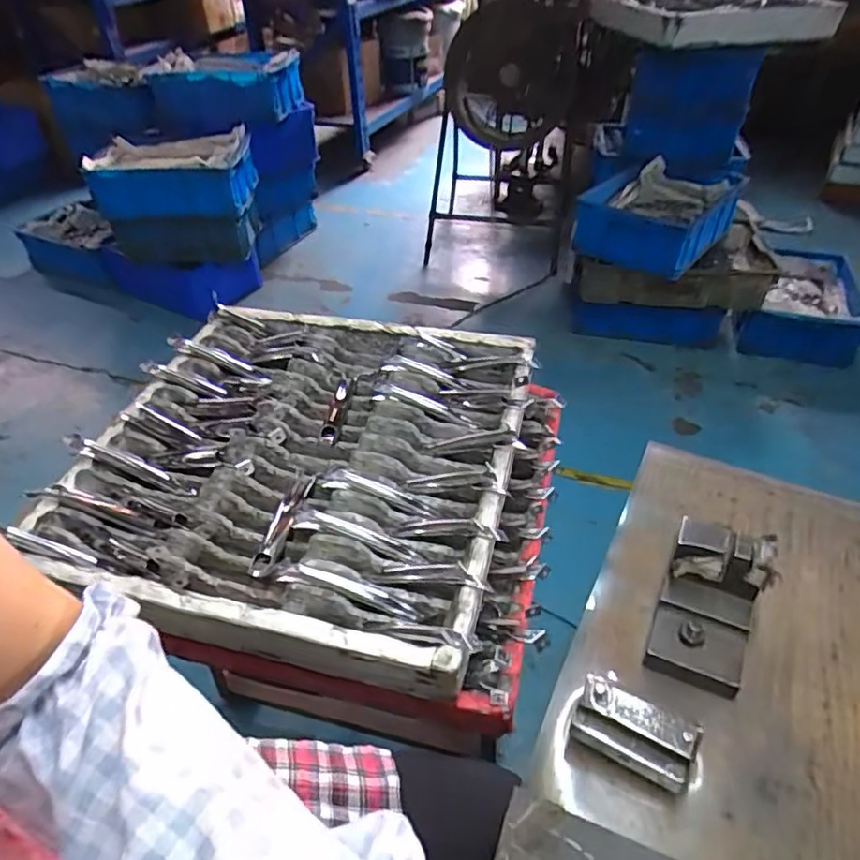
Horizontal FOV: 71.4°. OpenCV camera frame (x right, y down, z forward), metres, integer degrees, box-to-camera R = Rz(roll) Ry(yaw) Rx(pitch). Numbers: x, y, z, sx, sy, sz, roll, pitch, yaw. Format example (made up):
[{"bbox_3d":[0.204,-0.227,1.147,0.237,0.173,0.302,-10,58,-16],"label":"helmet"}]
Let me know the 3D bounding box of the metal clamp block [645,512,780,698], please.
[{"bbox_3d":[0.202,0.121,0.433,0.066,0.069,0.097,18,46,21],"label":"metal clamp block"}]

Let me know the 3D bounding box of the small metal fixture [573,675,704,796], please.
[{"bbox_3d":[0.127,0.195,0.378,0.070,0.054,0.029,22,48,24],"label":"small metal fixture"}]

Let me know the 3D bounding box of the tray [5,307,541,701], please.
[{"bbox_3d":[-0.160,0.030,0.820,0.575,0.081,0.545,9,43,12],"label":"tray"}]

